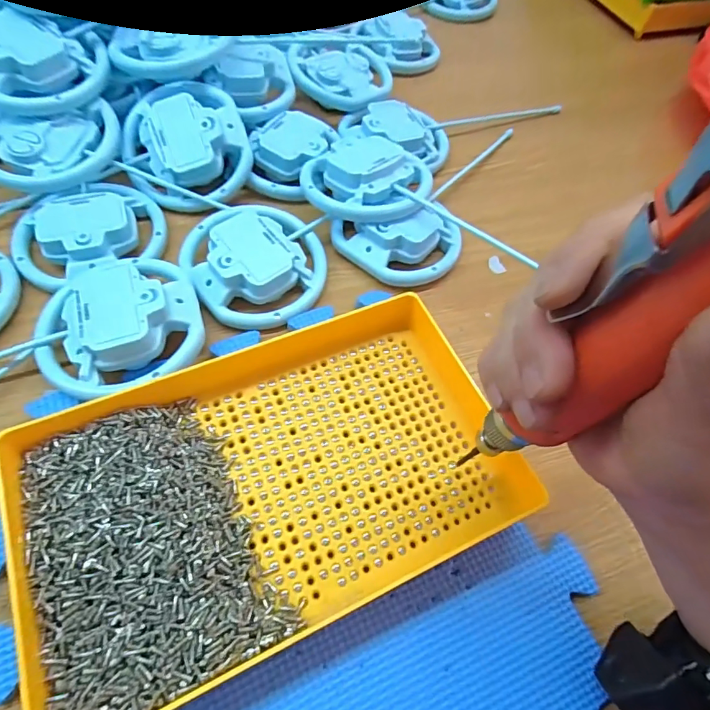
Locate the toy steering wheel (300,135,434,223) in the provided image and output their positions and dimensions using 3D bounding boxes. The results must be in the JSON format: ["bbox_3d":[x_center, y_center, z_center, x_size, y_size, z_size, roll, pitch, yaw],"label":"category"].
[{"bbox_3d":[0.011,-0.141,0.365,0.100,0.031,0.088,-12,60,-10],"label":"toy steering wheel"}]

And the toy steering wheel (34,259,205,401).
[{"bbox_3d":[-0.151,-0.021,0.293,0.104,0.035,0.100,1,59,-2],"label":"toy steering wheel"}]

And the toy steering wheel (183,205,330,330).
[{"bbox_3d":[-0.073,-0.073,0.335,0.096,0.026,0.105,3,60,-5],"label":"toy steering wheel"}]

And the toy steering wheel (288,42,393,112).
[{"bbox_3d":[-0.013,-0.277,0.451,0.097,0.024,0.096,3,60,-5],"label":"toy steering wheel"}]

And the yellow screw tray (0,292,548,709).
[{"bbox_3d":[-0.038,0.059,0.253,0.251,0.041,0.159,-21,62,-15],"label":"yellow screw tray"}]

